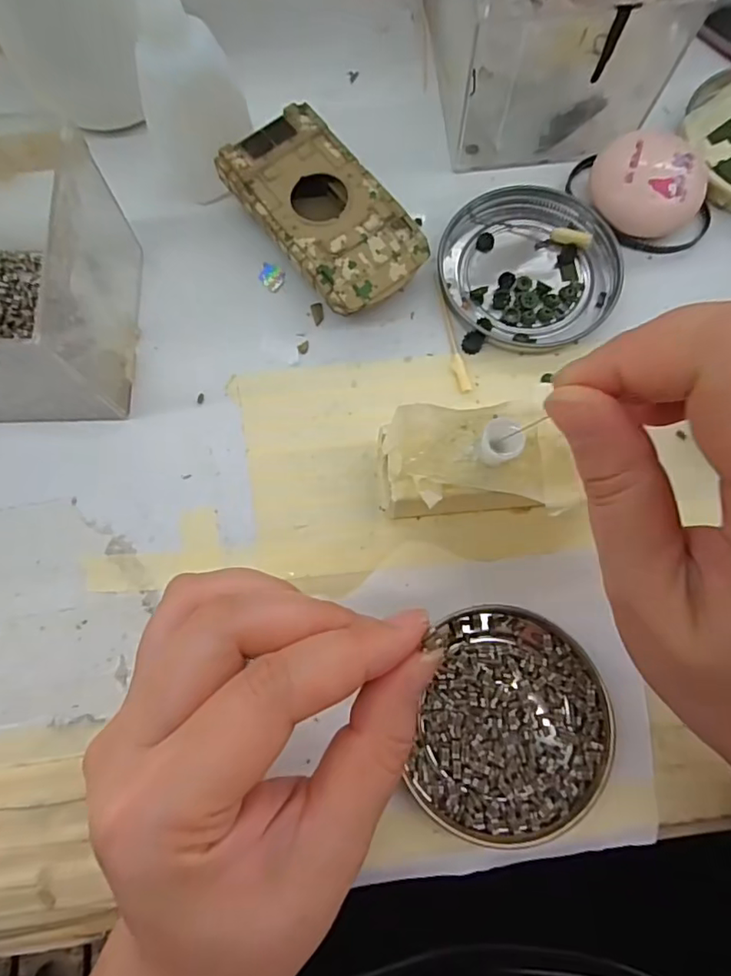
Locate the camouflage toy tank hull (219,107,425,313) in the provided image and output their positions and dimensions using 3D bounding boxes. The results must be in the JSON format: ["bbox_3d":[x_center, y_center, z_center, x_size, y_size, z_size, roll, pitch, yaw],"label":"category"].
[{"bbox_3d":[-0.018,-0.118,0.252,0.051,0.025,0.095,-38,79,-7],"label":"camouflage toy tank hull"}]

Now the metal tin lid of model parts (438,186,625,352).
[{"bbox_3d":[0.073,-0.100,0.253,0.076,0.009,0.077,0,77,1],"label":"metal tin lid of model parts"}]

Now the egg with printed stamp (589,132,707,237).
[{"bbox_3d":[0.125,-0.134,0.253,0.048,0.025,0.042,40,80,10],"label":"egg with printed stamp"}]

